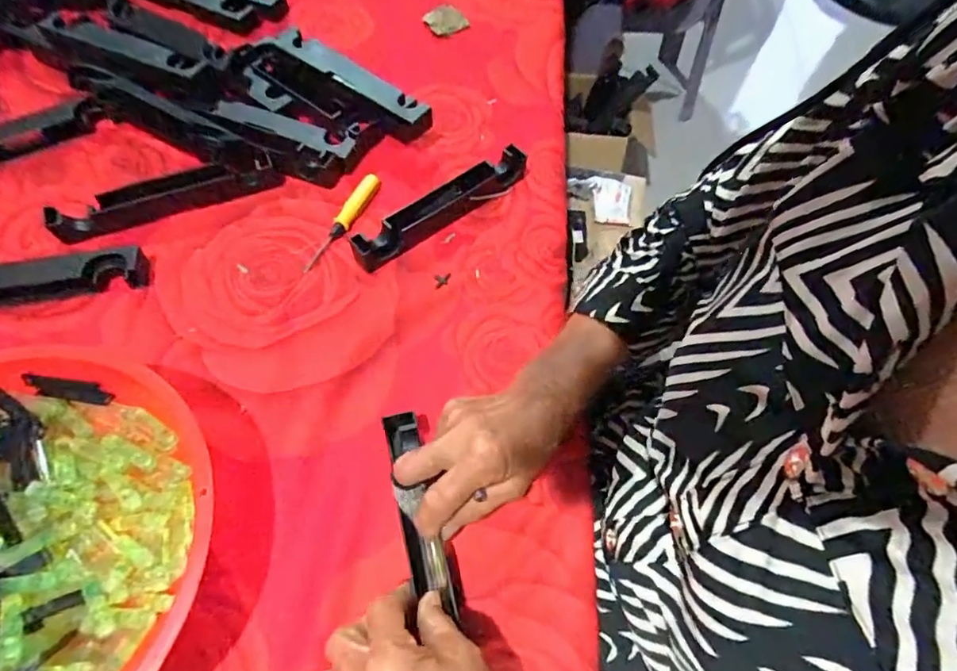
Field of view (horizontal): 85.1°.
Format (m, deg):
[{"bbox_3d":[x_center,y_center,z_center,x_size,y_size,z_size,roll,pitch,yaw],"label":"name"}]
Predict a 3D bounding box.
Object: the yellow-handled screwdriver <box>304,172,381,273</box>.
[{"bbox_3d":[-0.127,-0.110,0.488,0.017,0.011,0.125,21,63,11],"label":"yellow-handled screwdriver"}]

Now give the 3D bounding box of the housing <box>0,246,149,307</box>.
[{"bbox_3d":[-0.380,-0.044,0.431,0.192,0.033,0.034,-13,62,-7],"label":"housing"}]

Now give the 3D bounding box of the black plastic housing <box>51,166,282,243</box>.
[{"bbox_3d":[-0.285,-0.128,0.483,0.195,0.030,0.023,-22,64,-12],"label":"black plastic housing"}]

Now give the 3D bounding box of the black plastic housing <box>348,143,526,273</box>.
[{"bbox_3d":[-0.030,-0.128,0.495,0.201,0.030,0.028,-39,69,-19],"label":"black plastic housing"}]

